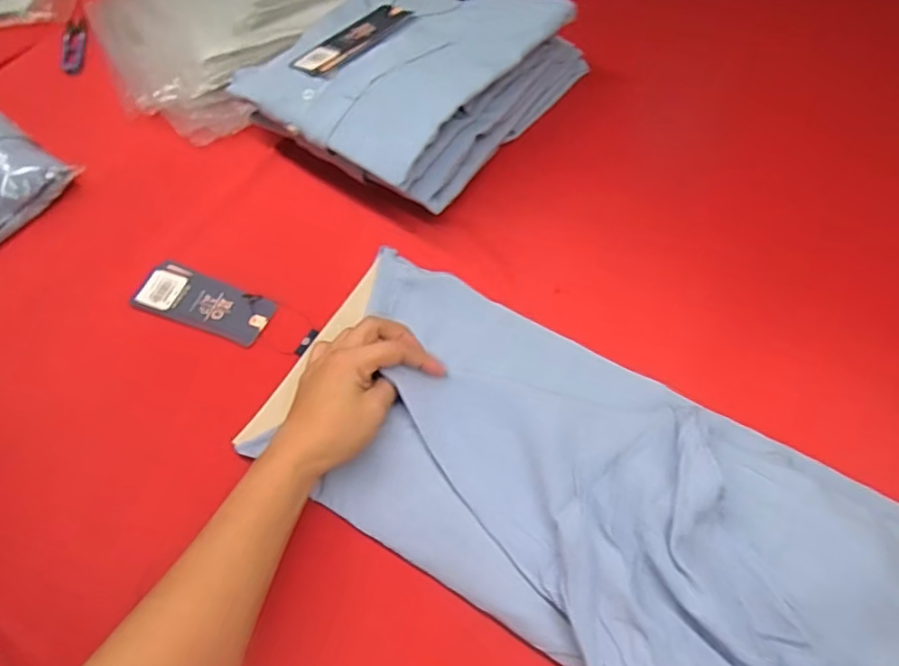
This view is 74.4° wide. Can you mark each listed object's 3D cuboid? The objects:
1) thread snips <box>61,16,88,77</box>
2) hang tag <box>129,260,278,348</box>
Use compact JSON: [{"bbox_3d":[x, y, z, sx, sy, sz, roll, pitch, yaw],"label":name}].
[{"bbox_3d":[-0.443,-0.338,0.700,0.028,0.004,0.112,-13,59,-8],"label":"thread snips"},{"bbox_3d":[-0.215,-0.027,0.520,0.123,0.006,0.052,17,65,14],"label":"hang tag"}]

